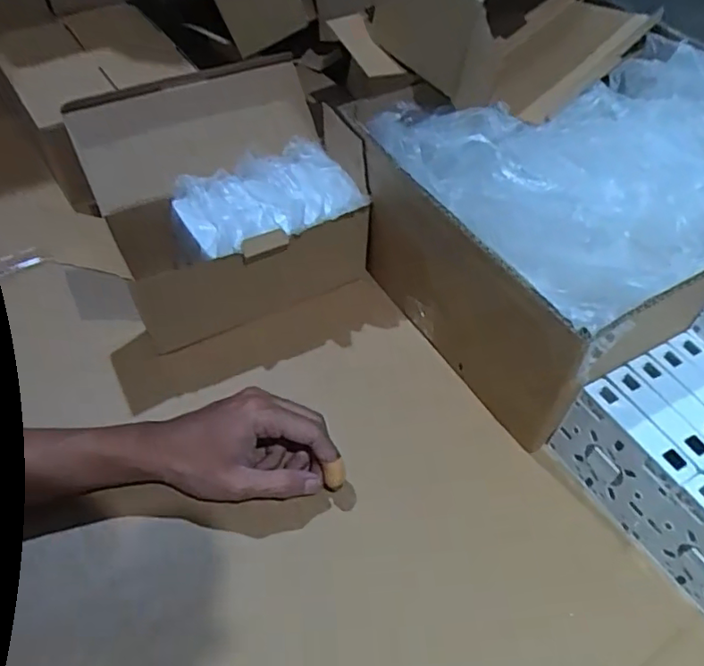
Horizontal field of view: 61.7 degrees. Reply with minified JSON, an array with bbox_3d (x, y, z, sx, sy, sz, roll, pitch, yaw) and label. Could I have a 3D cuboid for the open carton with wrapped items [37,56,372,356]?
[{"bbox_3d":[-0.121,-0.121,0.535,0.211,0.141,0.179,-27,58,-24],"label":"open carton with wrapped items"}]

